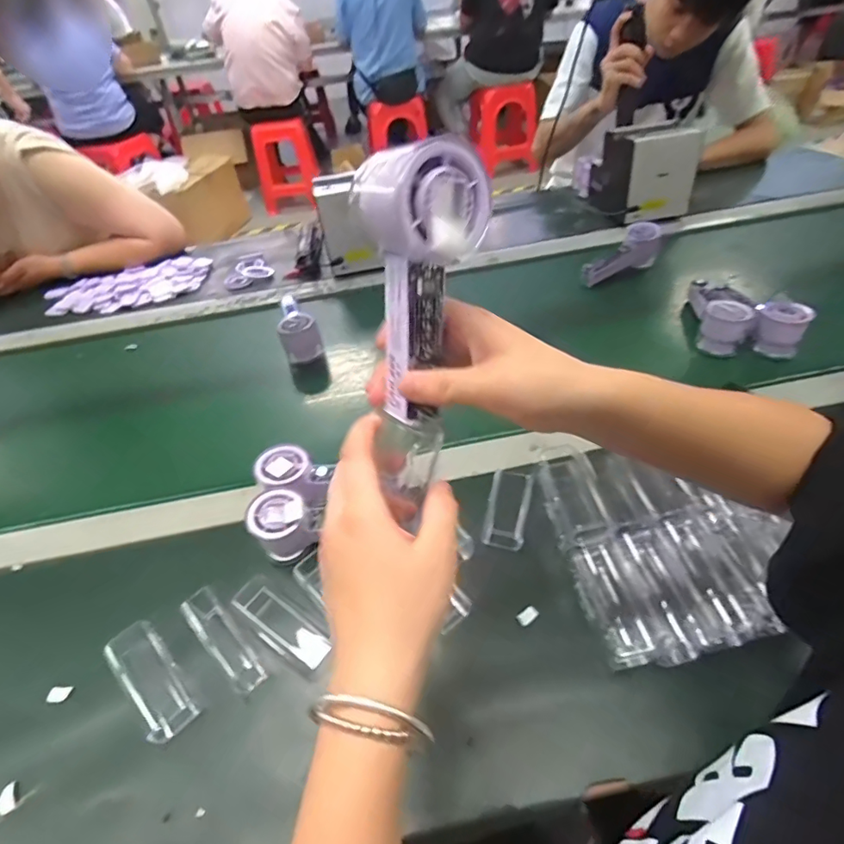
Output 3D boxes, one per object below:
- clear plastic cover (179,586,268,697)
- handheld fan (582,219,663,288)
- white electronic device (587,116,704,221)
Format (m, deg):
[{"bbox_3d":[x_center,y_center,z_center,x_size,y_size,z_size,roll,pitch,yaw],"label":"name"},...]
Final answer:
[{"bbox_3d":[-0.176,0.192,0.441,0.028,0.021,0.098,-36,67,-28],"label":"clear plastic cover"},{"bbox_3d":[0.332,-0.276,0.843,0.152,0.067,0.043,-33,50,-8],"label":"handheld fan"},{"bbox_3d":[0.416,-0.464,0.935,0.127,0.158,0.140,-16,46,-9],"label":"white electronic device"}]

